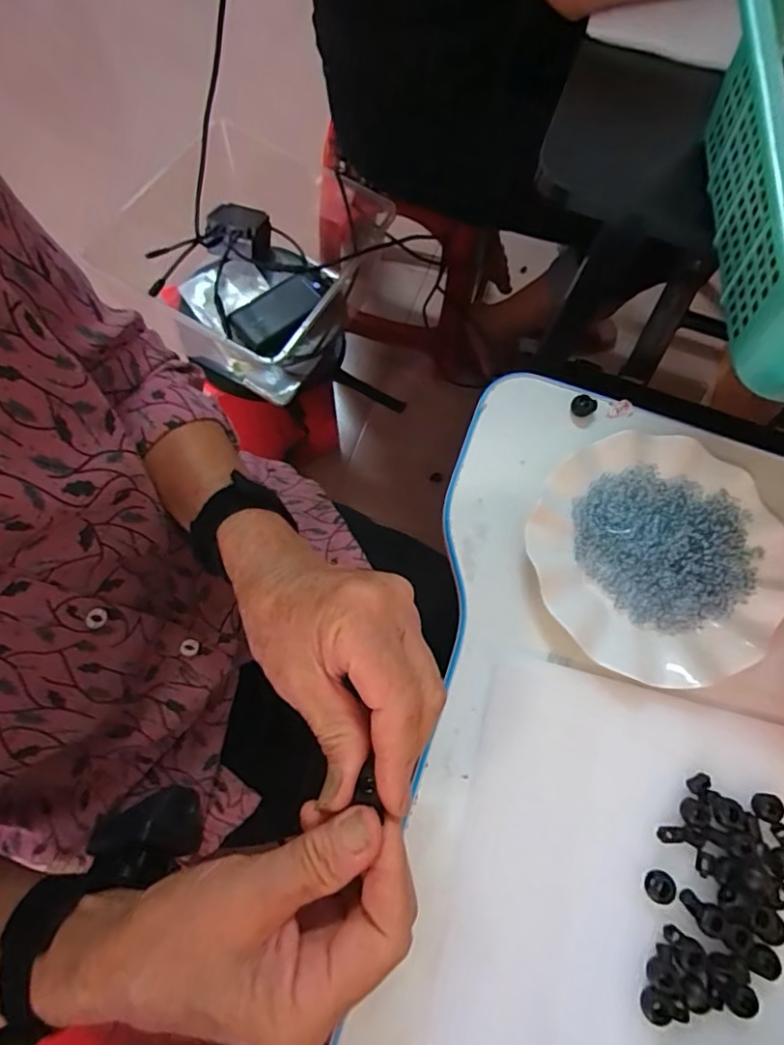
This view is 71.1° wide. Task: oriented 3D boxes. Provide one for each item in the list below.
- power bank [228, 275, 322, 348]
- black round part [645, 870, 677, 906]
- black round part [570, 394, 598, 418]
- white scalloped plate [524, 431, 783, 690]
[{"bbox_3d":[-0.164,-0.311,0.800,0.132,0.024,0.062,-35,78,-12],"label":"power bank"},{"bbox_3d":[0.166,0.225,0.339,0.015,0.010,0.018,29,74,6],"label":"black round part"},{"bbox_3d":[0.156,-0.095,0.447,0.018,0.012,0.015,38,75,9],"label":"black round part"},{"bbox_3d":[0.194,0.023,0.403,0.179,0.024,0.177,1,73,-2],"label":"white scalloped plate"}]

